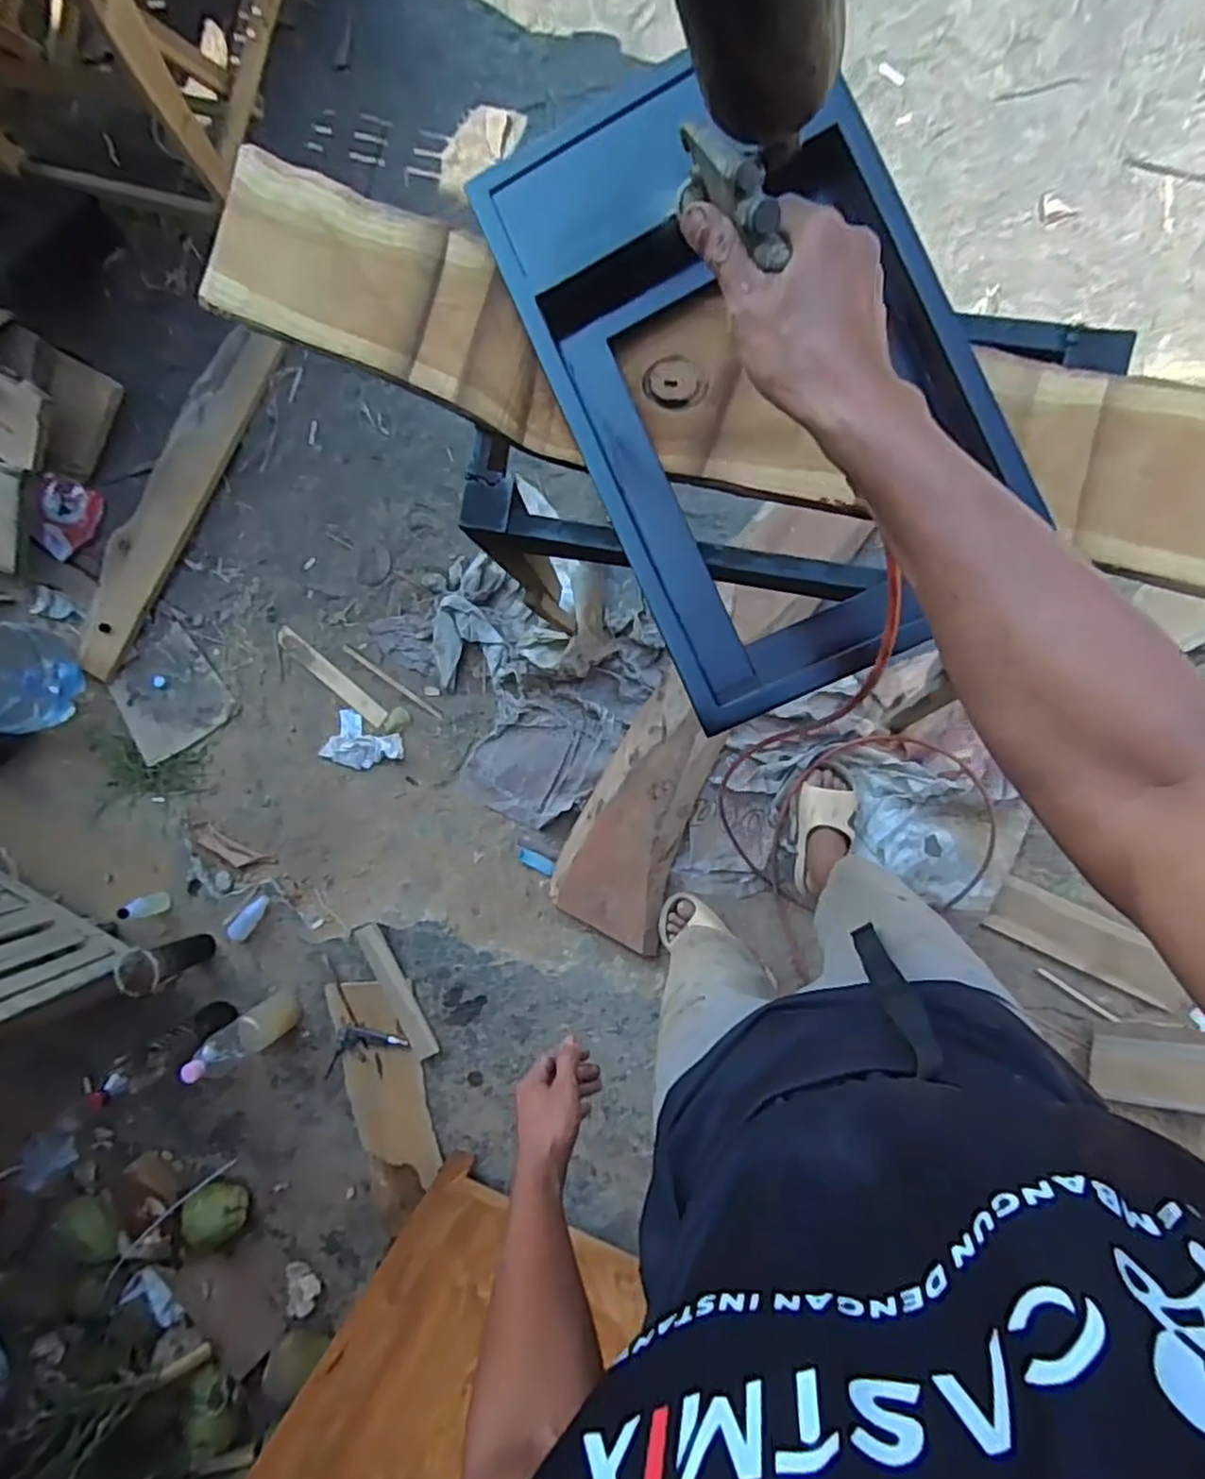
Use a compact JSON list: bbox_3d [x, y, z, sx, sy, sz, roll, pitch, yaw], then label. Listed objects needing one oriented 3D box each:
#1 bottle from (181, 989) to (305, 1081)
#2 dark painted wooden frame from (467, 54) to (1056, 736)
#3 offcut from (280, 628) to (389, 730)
[{"bbox_3d":[-0.675,0.562,1.331,0.079,0.248,0.076,-43,84,9],"label":"bottle"},{"bbox_3d":[0.128,-0.299,0.591,0.310,0.070,0.514,-24,87,11],"label":"dark painted wooden frame"},{"bbox_3d":[-0.601,-0.140,1.546,0.309,0.011,0.039,41,99,7],"label":"offcut"}]

